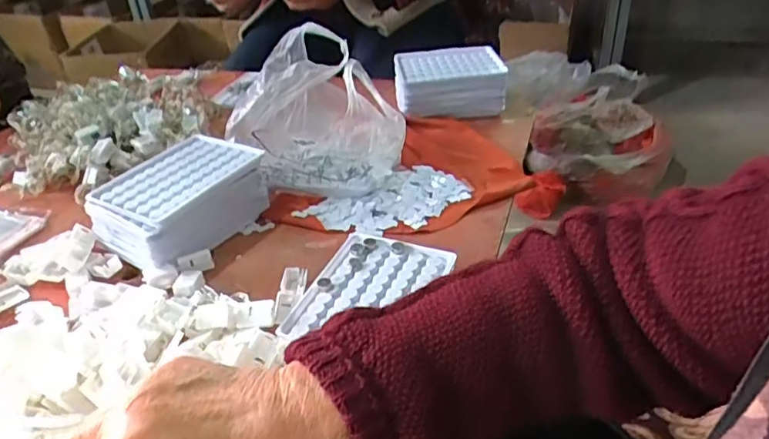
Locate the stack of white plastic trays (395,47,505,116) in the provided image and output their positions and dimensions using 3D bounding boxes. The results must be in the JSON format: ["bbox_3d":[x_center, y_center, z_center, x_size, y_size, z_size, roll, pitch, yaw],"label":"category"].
[{"bbox_3d":[0.083,-0.177,0.724,0.131,0.062,0.100,-8,35,-4],"label":"stack of white plastic trays"}]

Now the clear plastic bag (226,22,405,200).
[{"bbox_3d":[-0.063,-0.121,0.597,0.160,0.130,0.194,2,35,10],"label":"clear plastic bag"}]

